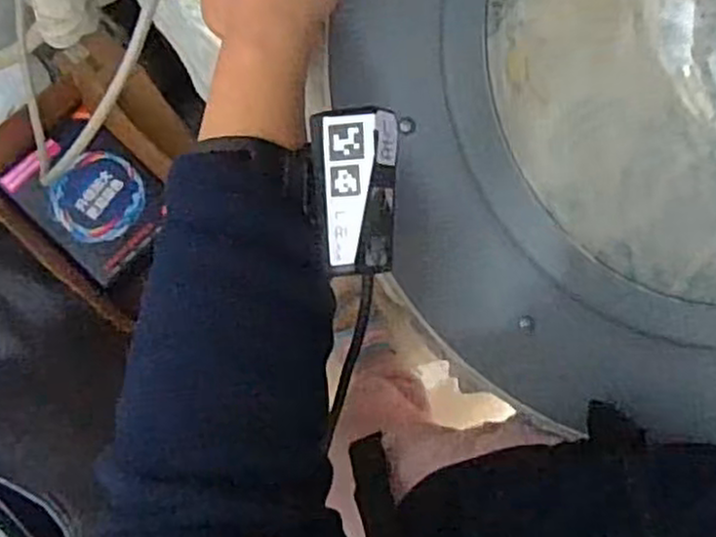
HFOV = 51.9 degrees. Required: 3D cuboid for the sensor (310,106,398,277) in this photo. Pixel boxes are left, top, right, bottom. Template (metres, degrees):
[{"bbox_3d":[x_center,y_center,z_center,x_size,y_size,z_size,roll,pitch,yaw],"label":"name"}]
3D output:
[{"bbox_3d":[0.001,-0.032,0.309,0.034,0.013,0.068,-5,94,-6],"label":"sensor"}]

